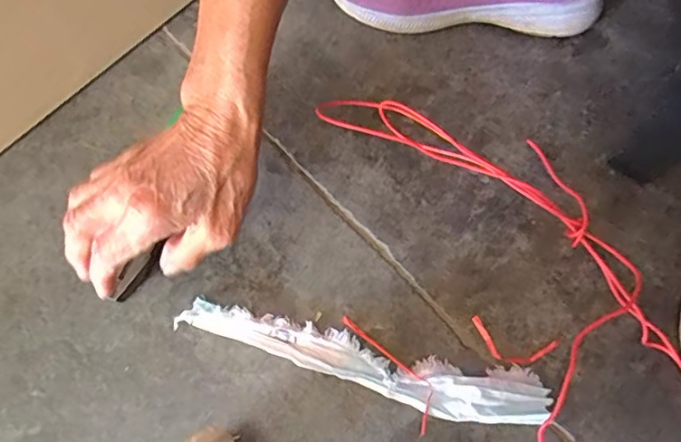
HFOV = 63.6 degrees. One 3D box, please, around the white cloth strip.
[{"bbox_3d":[0.017,0.106,0.405,0.267,0.020,0.044,11,73,3],"label":"white cloth strip"}]

